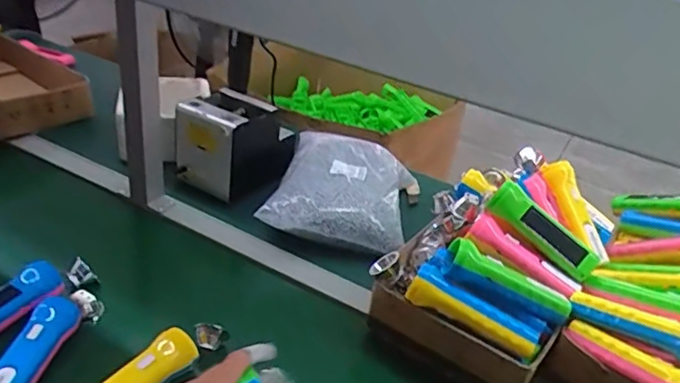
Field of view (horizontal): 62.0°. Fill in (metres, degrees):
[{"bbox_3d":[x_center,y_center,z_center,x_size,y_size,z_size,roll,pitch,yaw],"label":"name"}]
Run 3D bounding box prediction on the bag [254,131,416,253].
[{"bbox_3d":[0.009,-0.010,0.949,0.221,0.060,0.280,12,31,6],"label":"bag"}]

